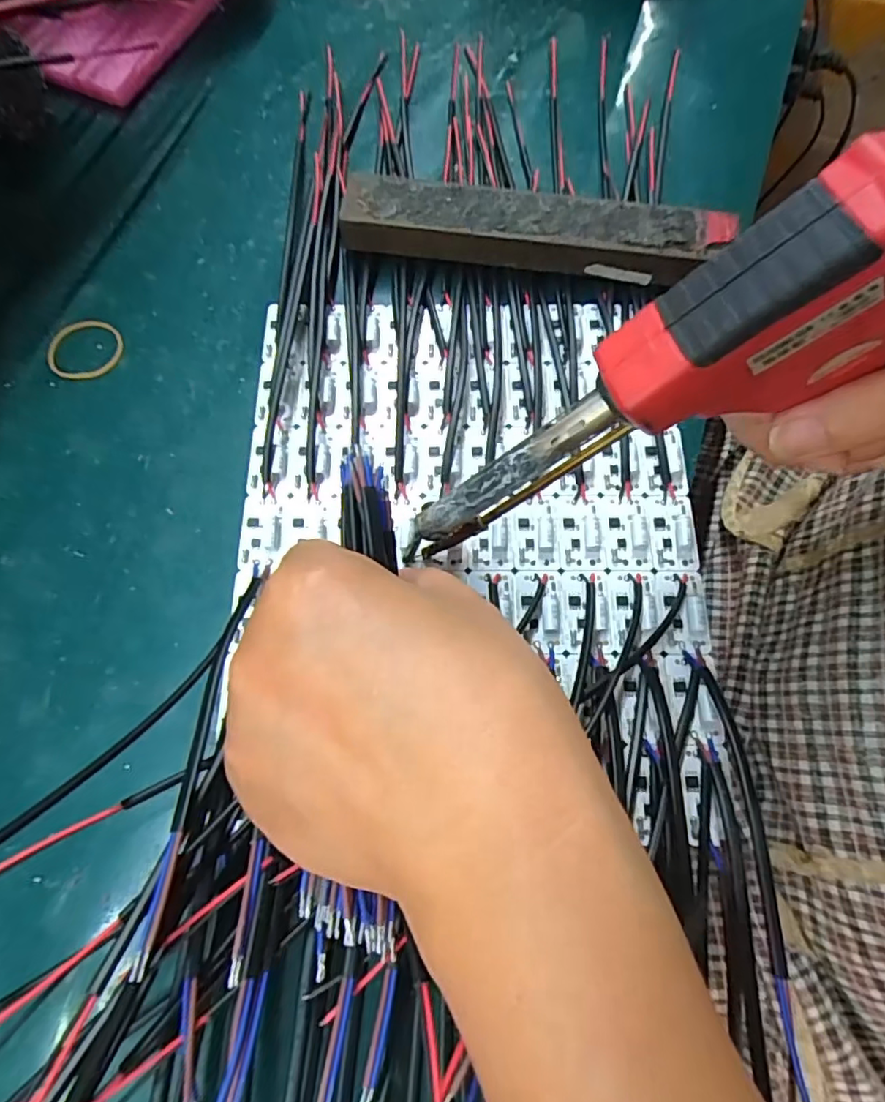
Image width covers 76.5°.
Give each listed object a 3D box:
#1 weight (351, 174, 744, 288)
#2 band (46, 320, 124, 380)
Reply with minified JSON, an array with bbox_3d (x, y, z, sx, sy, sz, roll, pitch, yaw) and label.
[{"bbox_3d":[0.043,-0.157,0.280,0.183,0.025,0.031,7,72,3],"label":"weight"},{"bbox_3d":[-0.176,-0.100,0.275,0.036,0.004,0.034,-5,72,-1],"label":"band"}]

